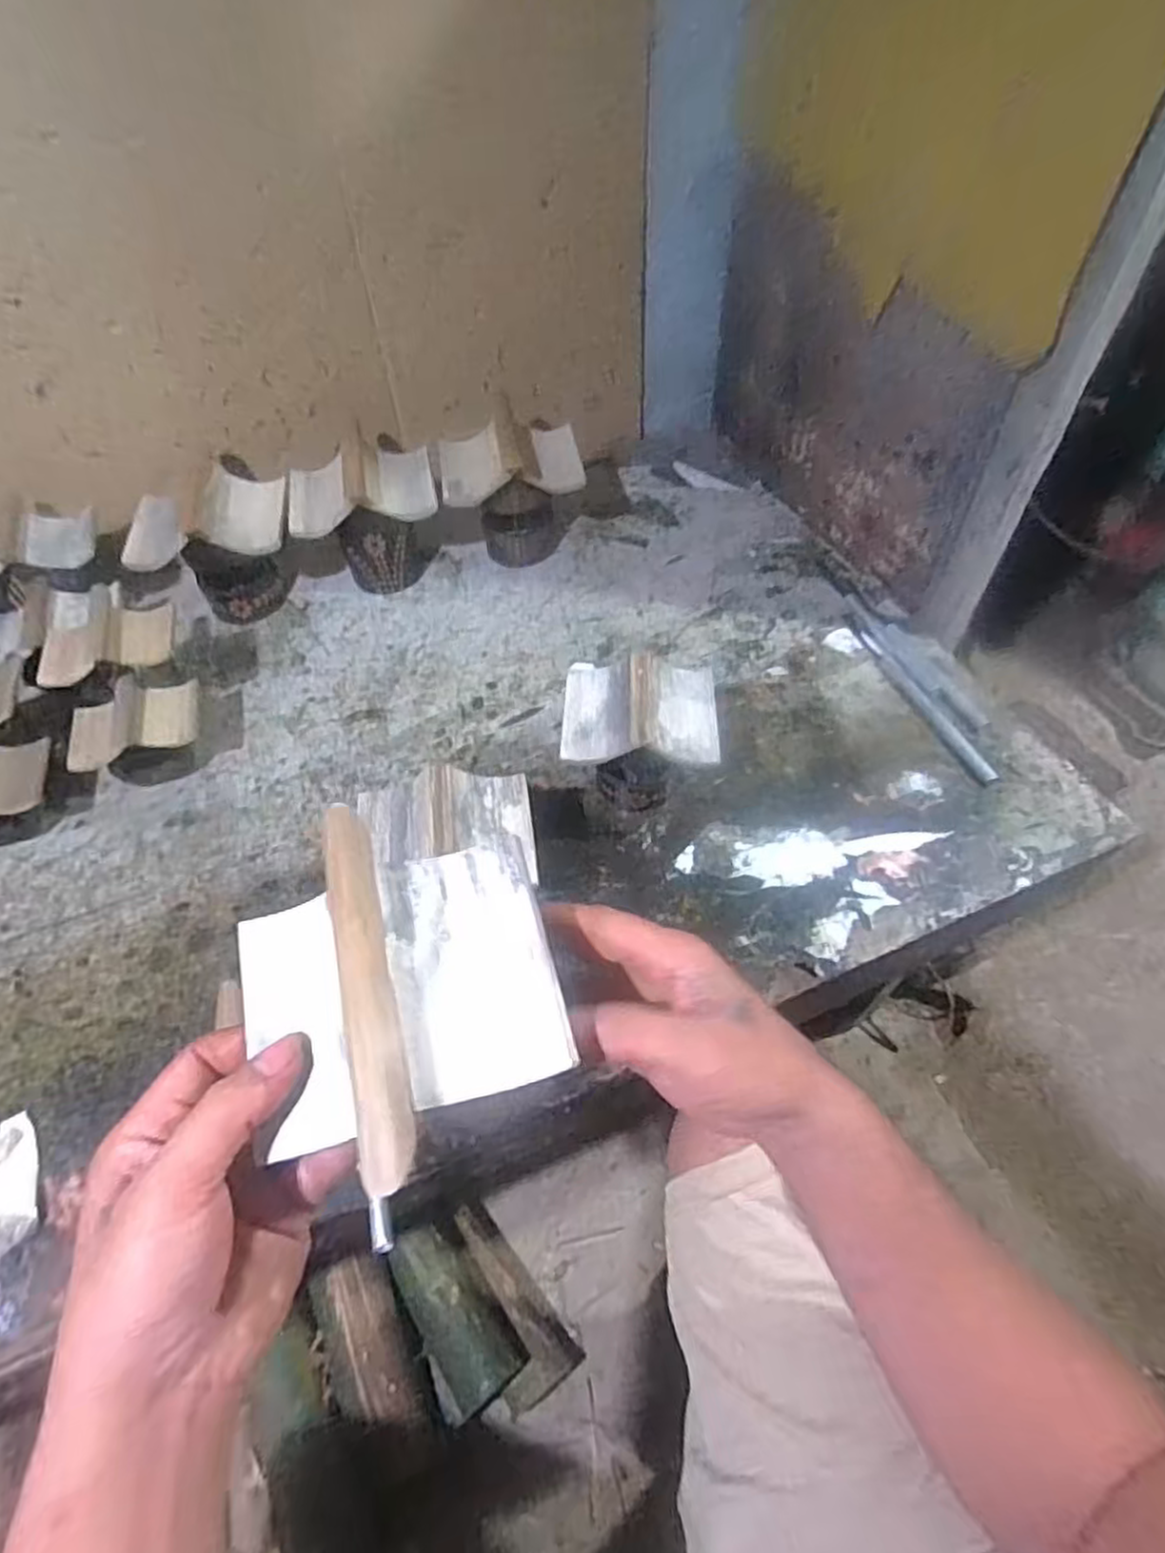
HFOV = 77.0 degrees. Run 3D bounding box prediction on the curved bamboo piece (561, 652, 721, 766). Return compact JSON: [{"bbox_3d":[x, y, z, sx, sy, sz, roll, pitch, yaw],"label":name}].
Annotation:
[{"bbox_3d":[0.047,-0.057,0.587,0.121,0.024,0.105,0,50,4],"label":"curved bamboo piece"}]

